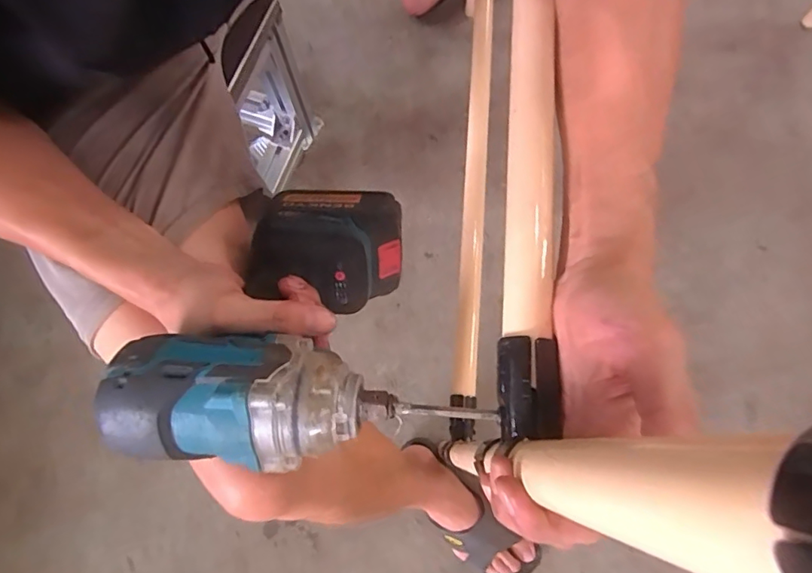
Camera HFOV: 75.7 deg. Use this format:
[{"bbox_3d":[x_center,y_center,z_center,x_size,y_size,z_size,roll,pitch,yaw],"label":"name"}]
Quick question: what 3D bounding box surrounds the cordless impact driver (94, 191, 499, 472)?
[{"bbox_3d":[-0.051,0.011,0.350,0.171,0.065,0.241,8,30,3],"label":"cordless impact driver"}]

